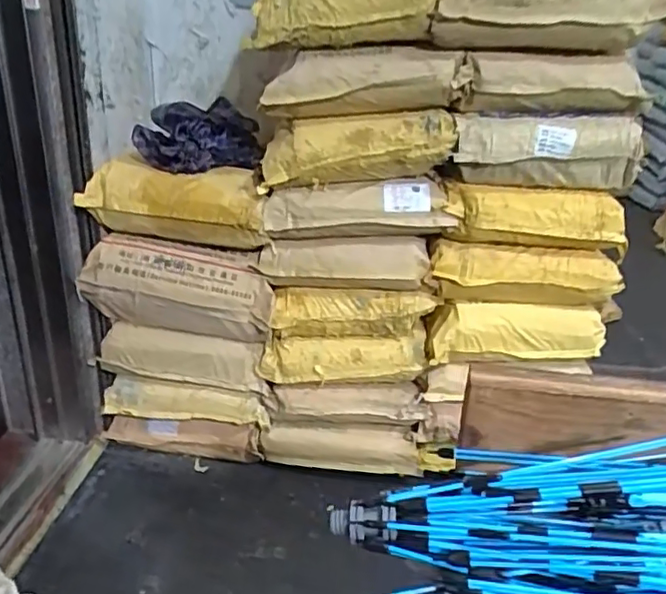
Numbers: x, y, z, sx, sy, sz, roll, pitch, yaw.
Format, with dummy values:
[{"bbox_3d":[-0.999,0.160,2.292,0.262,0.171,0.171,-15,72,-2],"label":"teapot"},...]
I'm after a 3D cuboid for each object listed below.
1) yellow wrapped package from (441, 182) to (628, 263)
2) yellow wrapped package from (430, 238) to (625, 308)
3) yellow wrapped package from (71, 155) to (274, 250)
[{"bbox_3d":[0.457,-0.178,1.322,0.408,0.126,0.100,5,24,2],"label":"yellow wrapped package"},{"bbox_3d":[0.446,-0.044,1.364,0.434,0.135,0.091,6,24,6],"label":"yellow wrapped package"},{"bbox_3d":[-0.365,-0.214,1.360,0.418,0.160,0.141,3,24,-2],"label":"yellow wrapped package"}]

